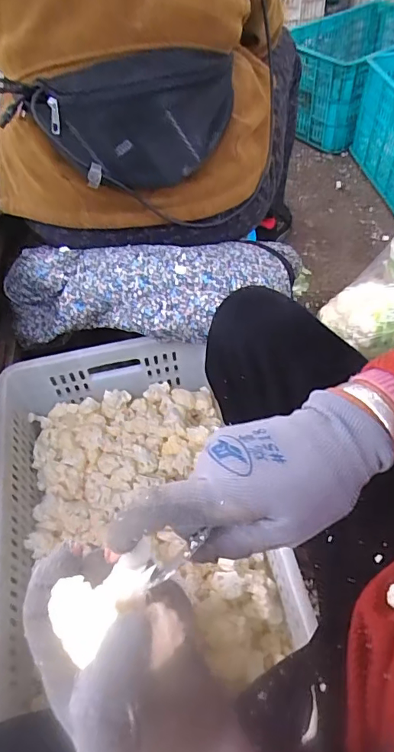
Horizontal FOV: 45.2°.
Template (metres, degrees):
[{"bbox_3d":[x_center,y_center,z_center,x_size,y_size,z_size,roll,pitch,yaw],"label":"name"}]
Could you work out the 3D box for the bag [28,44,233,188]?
[{"bbox_3d":[-0.066,-0.334,0.603,0.252,0.130,0.097,-16,54,-6],"label":"bag"}]

